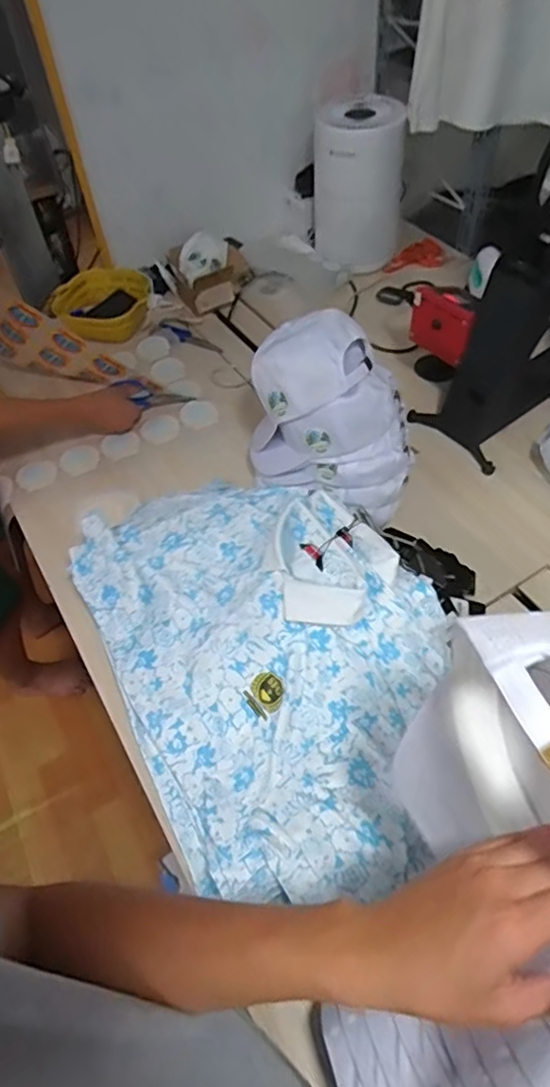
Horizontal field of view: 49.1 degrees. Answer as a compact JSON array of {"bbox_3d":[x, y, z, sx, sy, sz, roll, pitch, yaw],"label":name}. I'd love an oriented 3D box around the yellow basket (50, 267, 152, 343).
[{"bbox_3d":[-0.385,-0.540,1.349,0.217,0.067,0.196,-18,54,-8],"label":"yellow basket"}]

